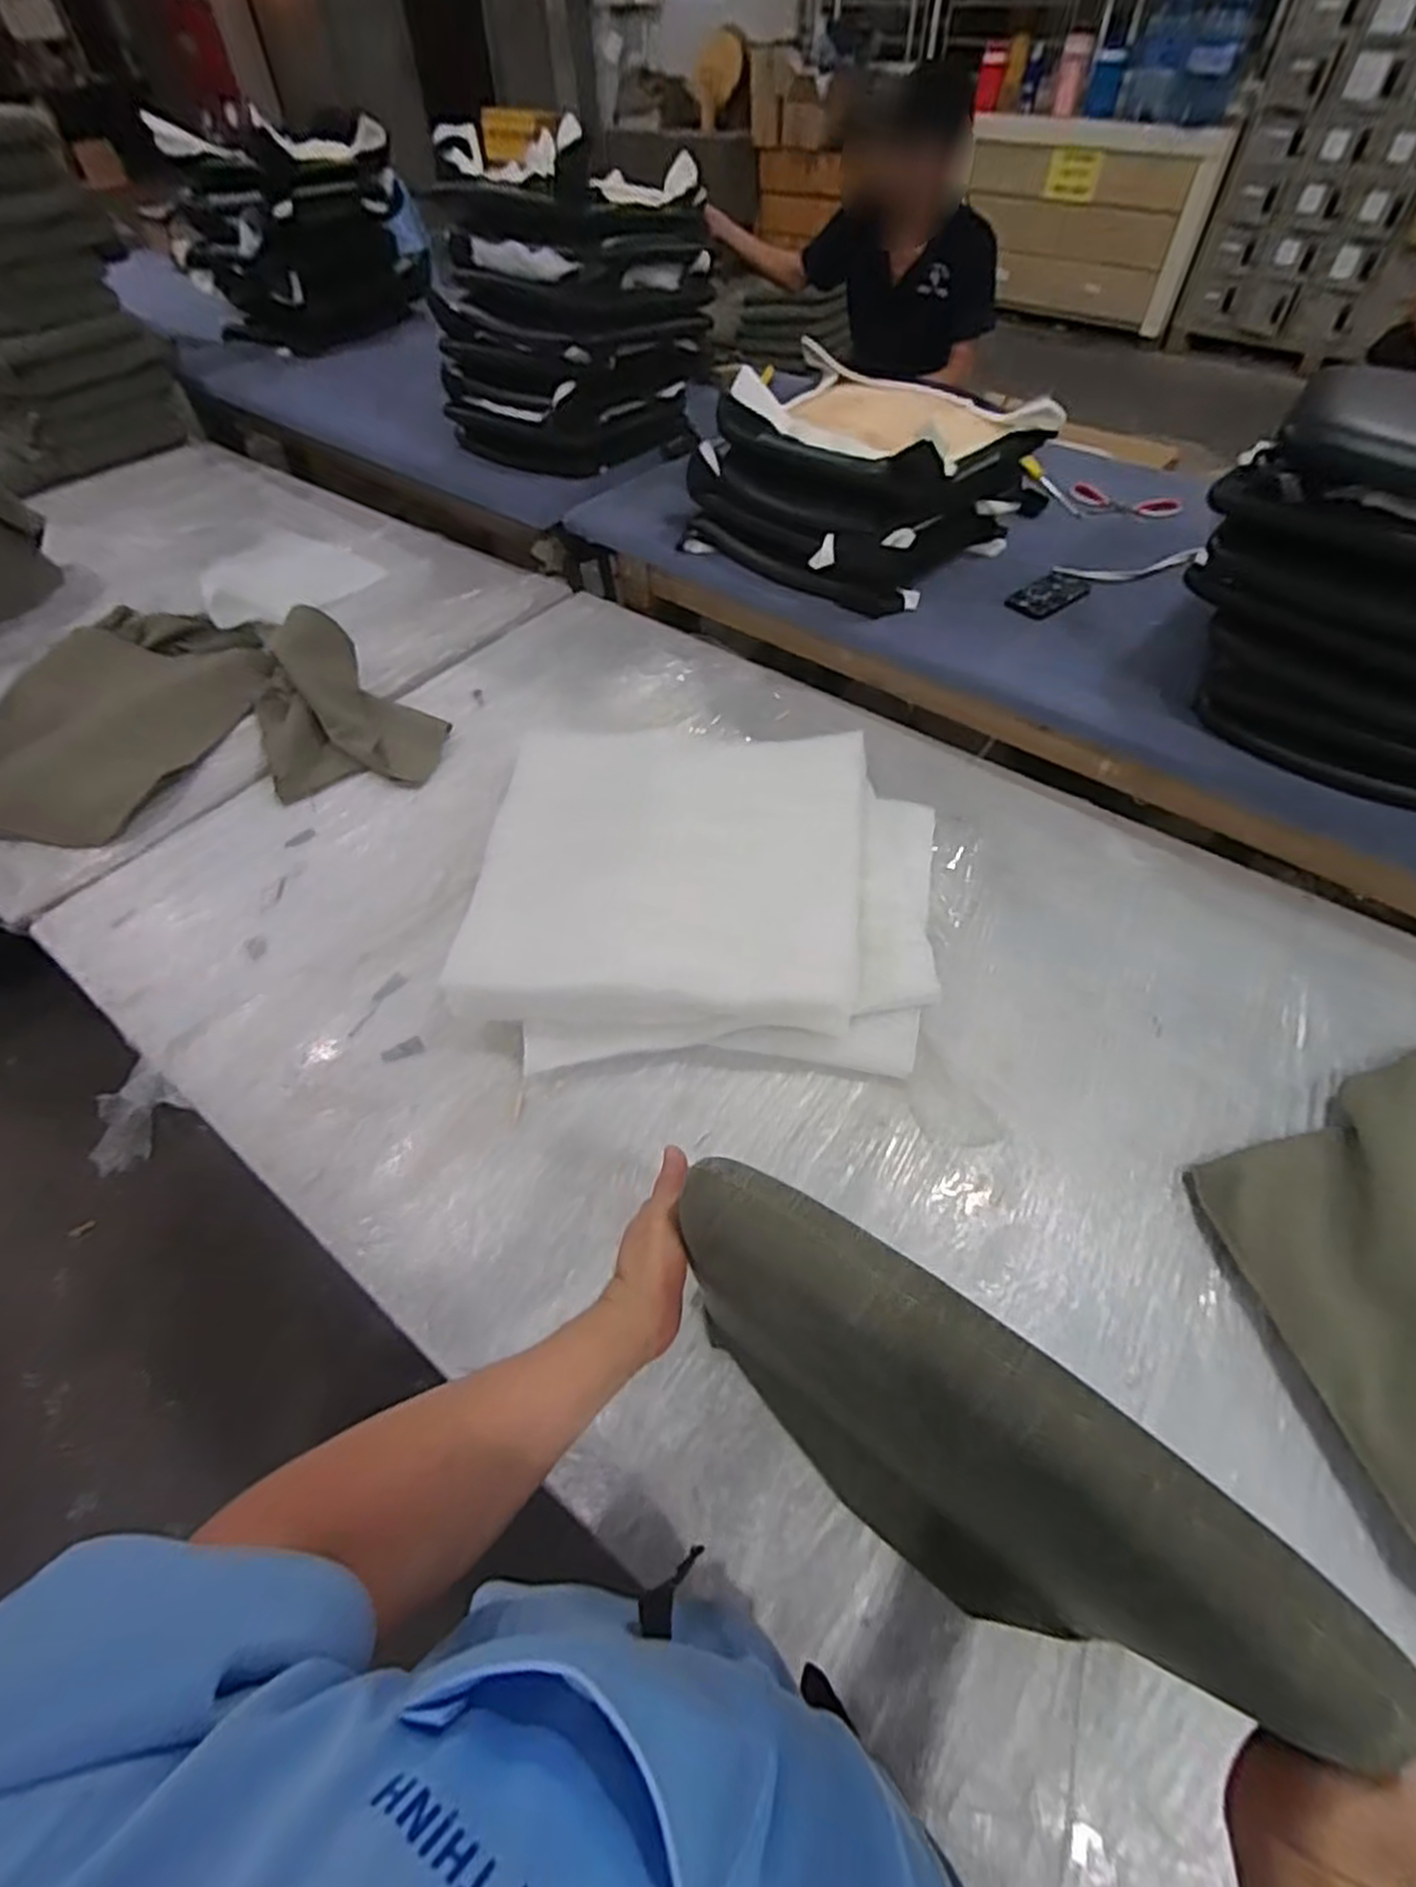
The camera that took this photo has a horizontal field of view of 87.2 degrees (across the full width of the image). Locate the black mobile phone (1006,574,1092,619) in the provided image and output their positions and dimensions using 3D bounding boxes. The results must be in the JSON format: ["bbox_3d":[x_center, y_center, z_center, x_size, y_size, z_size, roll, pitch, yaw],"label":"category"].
[{"bbox_3d":[0.625,-0.636,1.354,0.161,0.011,0.088,-32,58,-20],"label":"black mobile phone"}]

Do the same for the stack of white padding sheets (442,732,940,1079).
[{"bbox_3d":[-0.003,-0.087,1.053,0.621,0.124,0.539,6,56,5],"label":"stack of white padding sheets"}]

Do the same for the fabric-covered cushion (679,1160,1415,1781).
[{"bbox_3d":[0.147,0.358,0.548,0.387,0.401,0.093,35,63,22],"label":"fabric-covered cushion"}]

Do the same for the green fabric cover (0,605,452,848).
[{"bbox_3d":[-0.892,-0.418,1.315,0.831,0.118,0.571,5,56,4],"label":"green fabric cover"}]

